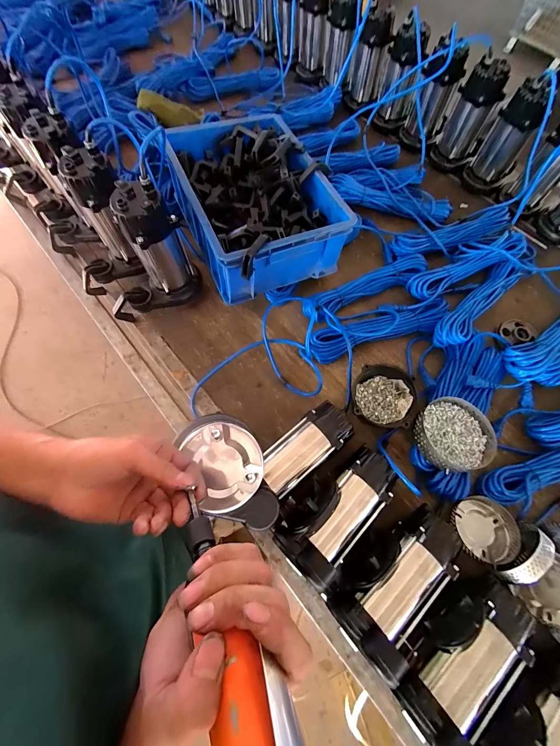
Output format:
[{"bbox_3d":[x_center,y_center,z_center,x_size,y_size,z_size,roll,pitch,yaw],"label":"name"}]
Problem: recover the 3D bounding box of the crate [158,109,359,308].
[{"bbox_3d":[-0.058,-0.390,0.681,0.303,0.146,0.418,-25,71,-11],"label":"crate"}]

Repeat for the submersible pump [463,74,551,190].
[{"bbox_3d":[0.629,-0.653,0.803,0.115,0.216,0.106,39,72,13],"label":"submersible pump"}]

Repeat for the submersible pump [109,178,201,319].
[{"bbox_3d":[-0.287,-0.222,0.611,0.206,0.271,0.091,-18,70,-8],"label":"submersible pump"}]

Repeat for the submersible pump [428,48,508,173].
[{"bbox_3d":[0.536,-0.726,0.827,0.120,0.213,0.111,29,70,10],"label":"submersible pump"}]

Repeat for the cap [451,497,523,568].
[{"bbox_3d":[0.372,0.282,0.538,0.110,0.036,0.105,0,68,-1],"label":"cap"}]

